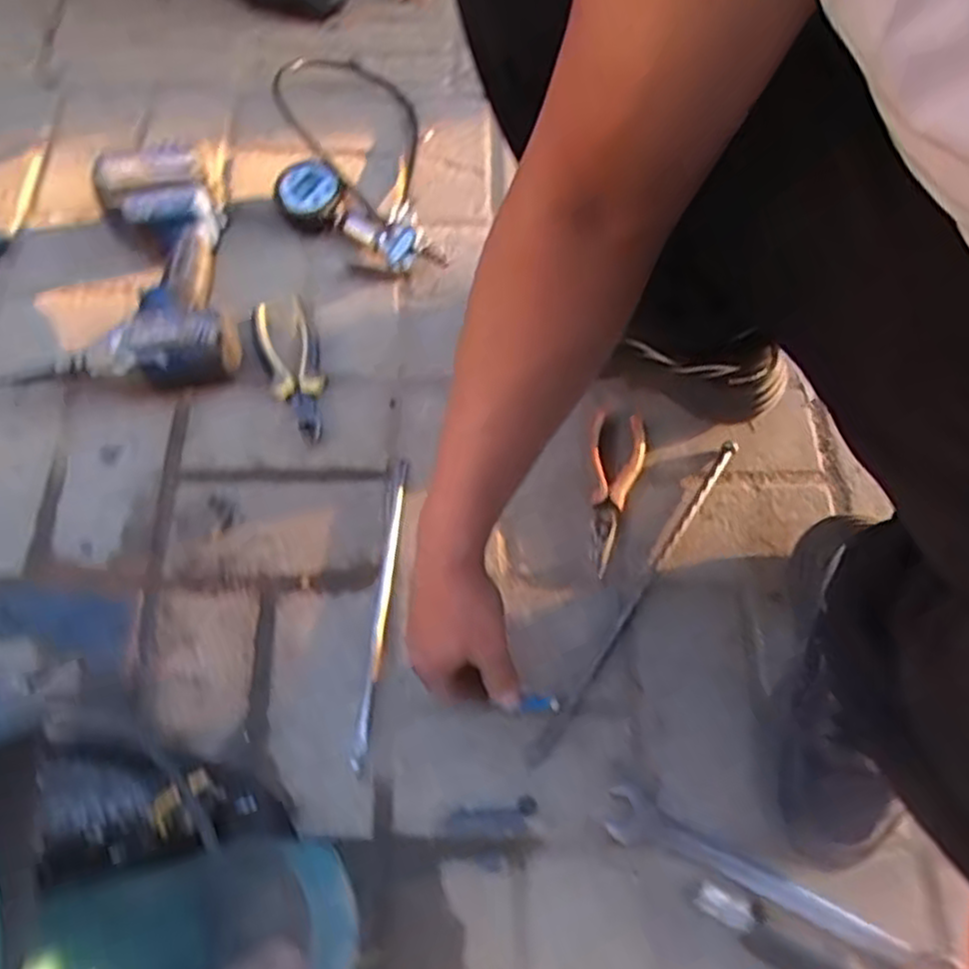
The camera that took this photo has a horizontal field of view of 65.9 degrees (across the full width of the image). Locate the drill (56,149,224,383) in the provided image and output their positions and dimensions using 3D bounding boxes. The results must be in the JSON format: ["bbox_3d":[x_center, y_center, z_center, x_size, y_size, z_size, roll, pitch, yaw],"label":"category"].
[{"bbox_3d":[-0.311,-0.203,0.698,0.149,0.069,0.235,-3,77,-5],"label":"drill"}]

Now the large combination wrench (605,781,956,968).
[{"bbox_3d":[0.210,0.291,0.525,0.259,0.018,0.038,26,66,9],"label":"large combination wrench"}]

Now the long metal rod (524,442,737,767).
[{"bbox_3d":[0.132,0.087,0.623,0.014,0.009,0.332,33,67,12],"label":"long metal rod"}]

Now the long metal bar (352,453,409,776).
[{"bbox_3d":[-0.084,0.096,0.616,0.012,0.007,0.261,6,64,0],"label":"long metal bar"}]

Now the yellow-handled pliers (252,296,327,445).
[{"bbox_3d":[-0.178,-0.111,0.693,0.054,0.019,0.150,-16,66,-10],"label":"yellow-handled pliers"}]

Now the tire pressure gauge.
[{"bbox_3d":[-0.144,-0.351,0.794,0.158,0.054,0.304,-8,65,-7],"label":"tire pressure gauge"}]

